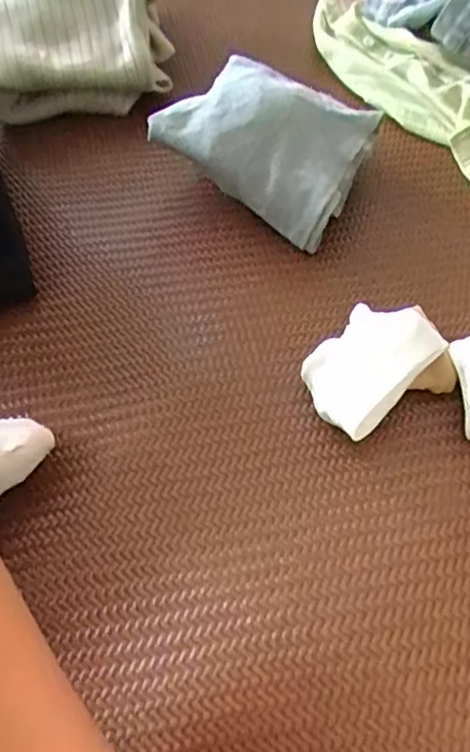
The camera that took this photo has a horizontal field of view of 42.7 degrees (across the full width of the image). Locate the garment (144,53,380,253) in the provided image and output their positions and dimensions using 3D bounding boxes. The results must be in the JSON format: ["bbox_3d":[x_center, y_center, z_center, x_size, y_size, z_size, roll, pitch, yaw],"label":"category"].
[{"bbox_3d":[0.033,-0.204,0.533,0.167,0.085,0.132,29,62,19],"label":"garment"}]

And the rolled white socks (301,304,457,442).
[{"bbox_3d":[0.096,-0.006,0.420,0.099,0.051,0.074,-28,60,-16],"label":"rolled white socks"}]

